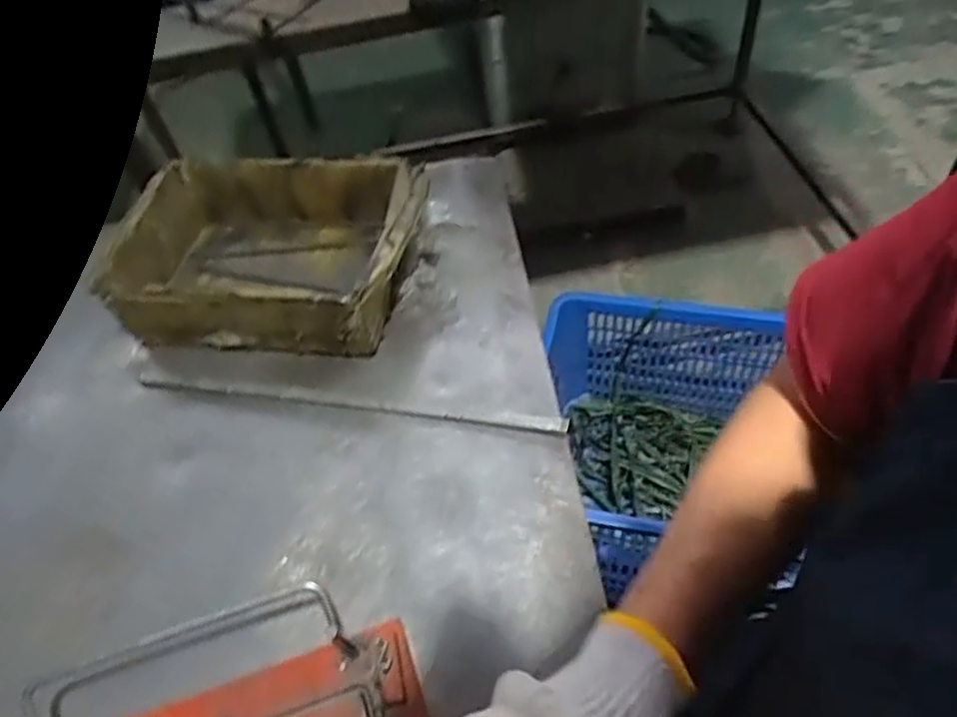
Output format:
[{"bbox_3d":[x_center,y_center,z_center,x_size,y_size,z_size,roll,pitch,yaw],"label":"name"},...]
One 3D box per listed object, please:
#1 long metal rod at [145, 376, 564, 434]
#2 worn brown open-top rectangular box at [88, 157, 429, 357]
[{"bbox_3d":[-0.108,0.033,0.543,0.353,0.012,0.011,6,53,10],"label":"long metal rod"},{"bbox_3d":[-0.180,-0.093,0.606,0.252,0.078,0.175,5,53,9],"label":"worn brown open-top rectangular box"}]

